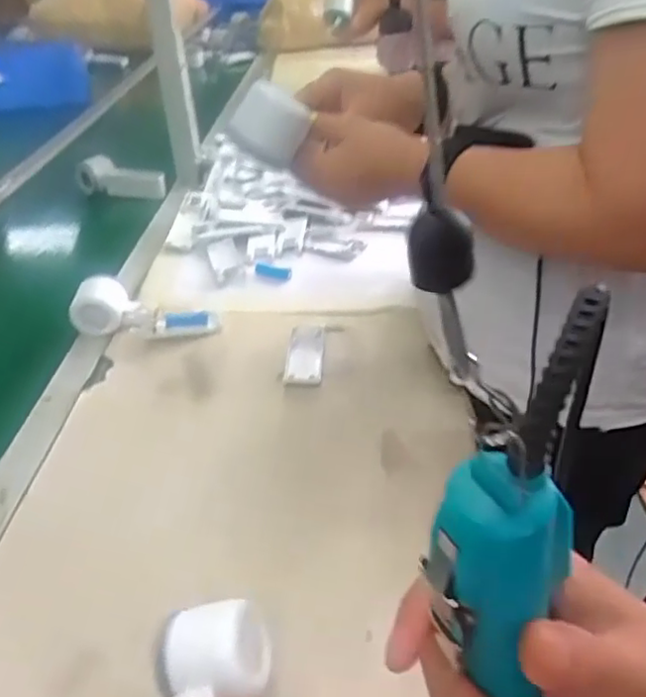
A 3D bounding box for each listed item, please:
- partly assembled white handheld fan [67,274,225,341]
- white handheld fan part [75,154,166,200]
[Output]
[{"bbox_3d":[-0.209,-0.037,0.755,0.168,0.066,0.052,10,36,-6],"label":"partly assembled white handheld fan"},{"bbox_3d":[-0.360,-0.300,1.131,0.166,0.057,0.059,11,39,17],"label":"white handheld fan part"}]

